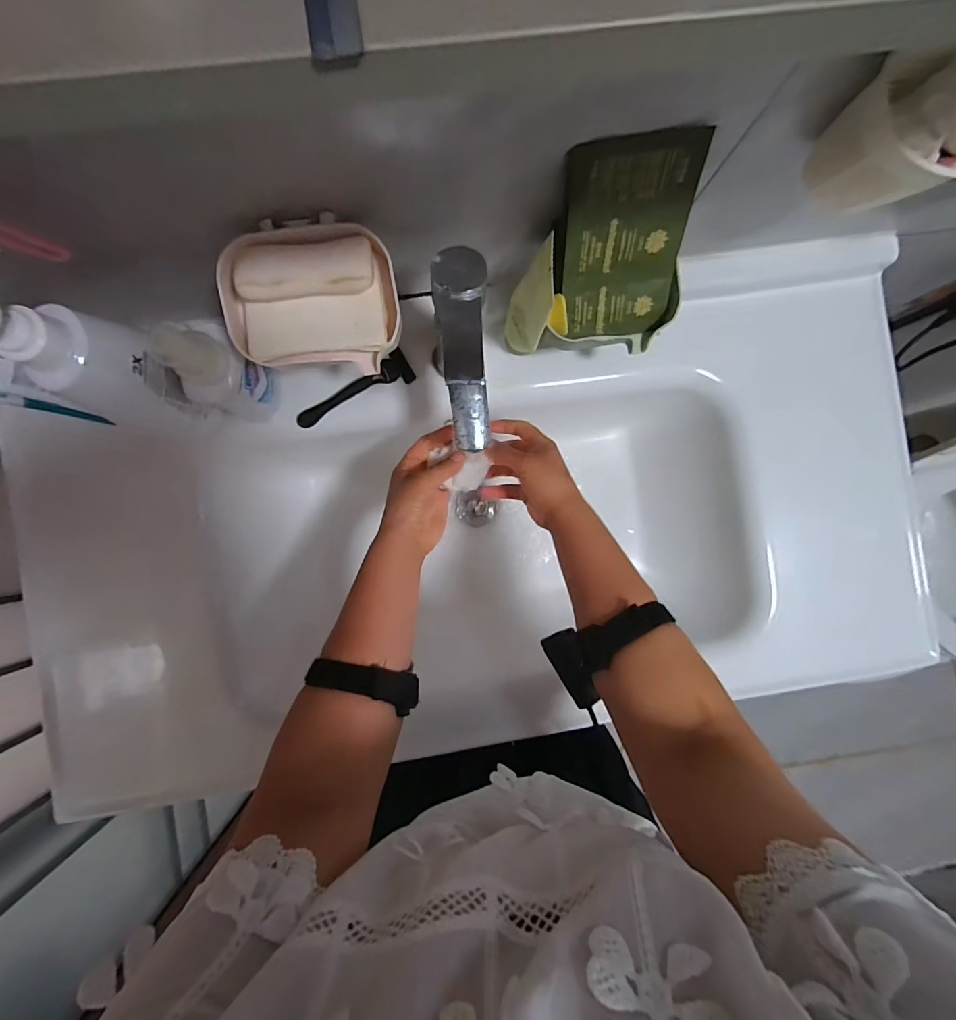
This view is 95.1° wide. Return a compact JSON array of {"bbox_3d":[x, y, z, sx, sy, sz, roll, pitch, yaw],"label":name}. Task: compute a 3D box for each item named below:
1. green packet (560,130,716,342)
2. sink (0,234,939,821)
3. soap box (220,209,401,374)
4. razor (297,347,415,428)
[{"bbox_3d":[0.121,-0.215,0.362,0.098,0.149,0.007,-10,55,2],"label":"green packet"},{"bbox_3d":[0.015,0.040,0.592,0.983,0.223,0.501,-8,89,-2],"label":"sink"},{"bbox_3d":[-0.129,-0.165,0.343,0.132,0.056,0.099,-4,89,-2],"label":"soap box"},{"bbox_3d":[-0.138,-0.133,0.485,0.136,0.021,0.036,-27,89,-2],"label":"razor"}]

